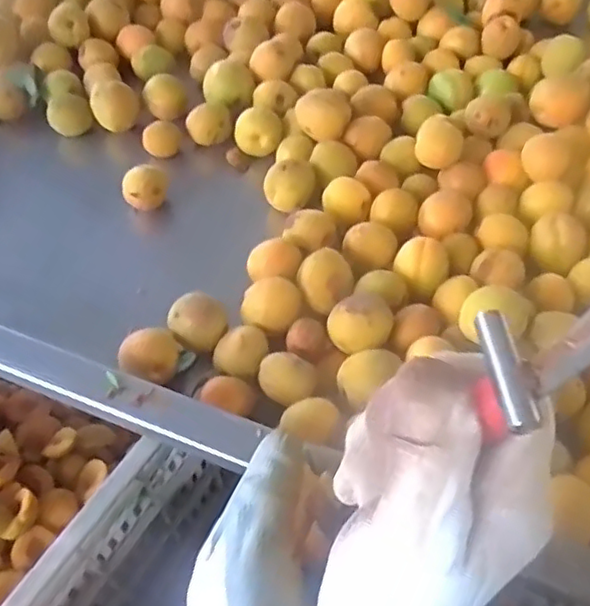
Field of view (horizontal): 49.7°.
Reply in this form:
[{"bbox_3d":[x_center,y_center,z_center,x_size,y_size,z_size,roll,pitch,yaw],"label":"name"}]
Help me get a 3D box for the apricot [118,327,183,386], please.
[{"bbox_3d":[-0.099,0.037,0.437,0.036,0.030,0.033,5,55,5],"label":"apricot"}]

